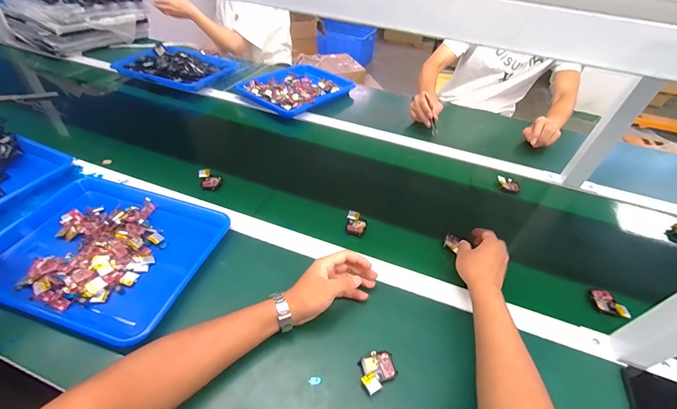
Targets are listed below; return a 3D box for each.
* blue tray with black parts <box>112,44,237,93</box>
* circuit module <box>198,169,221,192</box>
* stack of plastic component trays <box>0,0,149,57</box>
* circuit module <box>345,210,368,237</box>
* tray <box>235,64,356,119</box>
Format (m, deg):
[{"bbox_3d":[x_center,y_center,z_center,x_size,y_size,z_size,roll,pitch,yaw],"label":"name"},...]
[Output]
[{"bbox_3d":[-0.539,-0.471,1.041,0.333,0.039,0.260,16,45,9],"label":"blue tray with black parts"},{"bbox_3d":[-0.275,-0.053,0.659,0.039,0.006,0.055,-18,69,-24],"label":"circuit module"},{"bbox_3d":[-0.937,-0.690,1.130,0.274,0.140,0.384,29,48,21],"label":"stack of plastic component trays"},{"bbox_3d":[0.036,0.036,0.602,0.039,0.015,0.048,8,44,1],"label":"circuit module"},{"bbox_3d":[-0.126,-0.382,0.993,0.250,0.035,0.316,31,49,23],"label":"tray"}]

